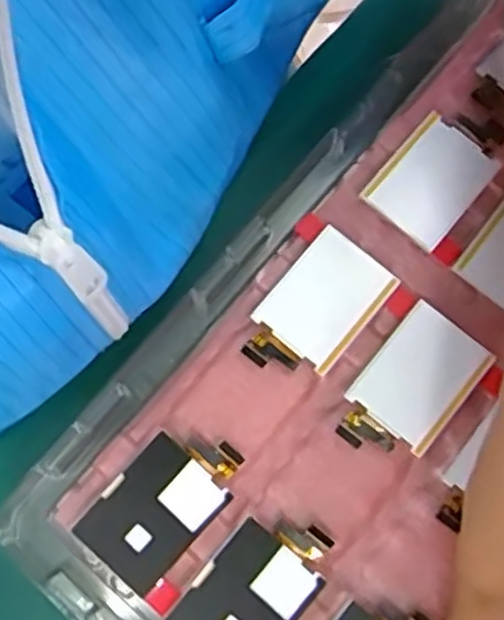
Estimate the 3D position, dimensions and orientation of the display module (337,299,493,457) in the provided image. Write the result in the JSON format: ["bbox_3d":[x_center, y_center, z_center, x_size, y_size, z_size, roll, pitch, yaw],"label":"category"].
[{"bbox_3d":[0.057,0.029,0.269,0.034,0.005,0.056,39,79,9],"label":"display module"}]

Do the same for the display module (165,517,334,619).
[{"bbox_3d":[0.001,0.095,0.252,0.035,0.004,0.055,40,81,7],"label":"display module"}]

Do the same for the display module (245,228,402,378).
[{"bbox_3d":[0.023,0.000,0.273,0.035,0.004,0.057,40,81,7],"label":"display module"}]

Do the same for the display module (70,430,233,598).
[{"bbox_3d":[-0.035,0.070,0.257,0.034,0.004,0.045,42,82,8],"label":"display module"}]

